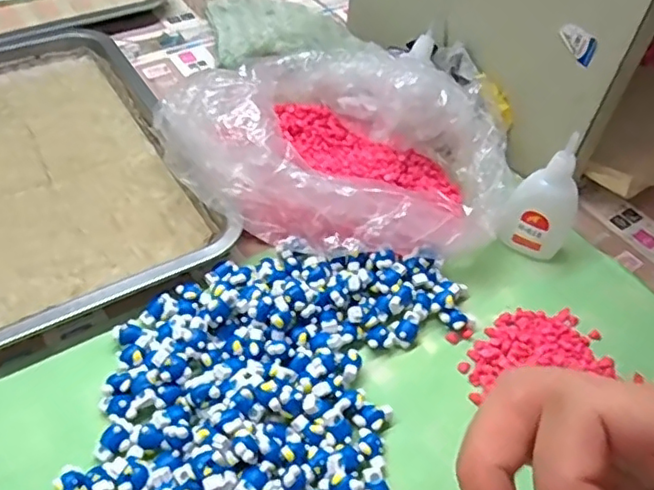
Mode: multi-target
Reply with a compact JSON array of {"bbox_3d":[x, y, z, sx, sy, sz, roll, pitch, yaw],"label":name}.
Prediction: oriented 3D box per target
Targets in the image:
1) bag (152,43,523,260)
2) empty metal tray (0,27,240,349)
[{"bbox_3d":[0.012,-0.073,0.430,0.226,0.081,0.178,36,55,24],"label":"bag"},{"bbox_3d":[-0.220,-0.064,0.445,0.207,0.019,0.311,-25,55,-24],"label":"empty metal tray"}]

